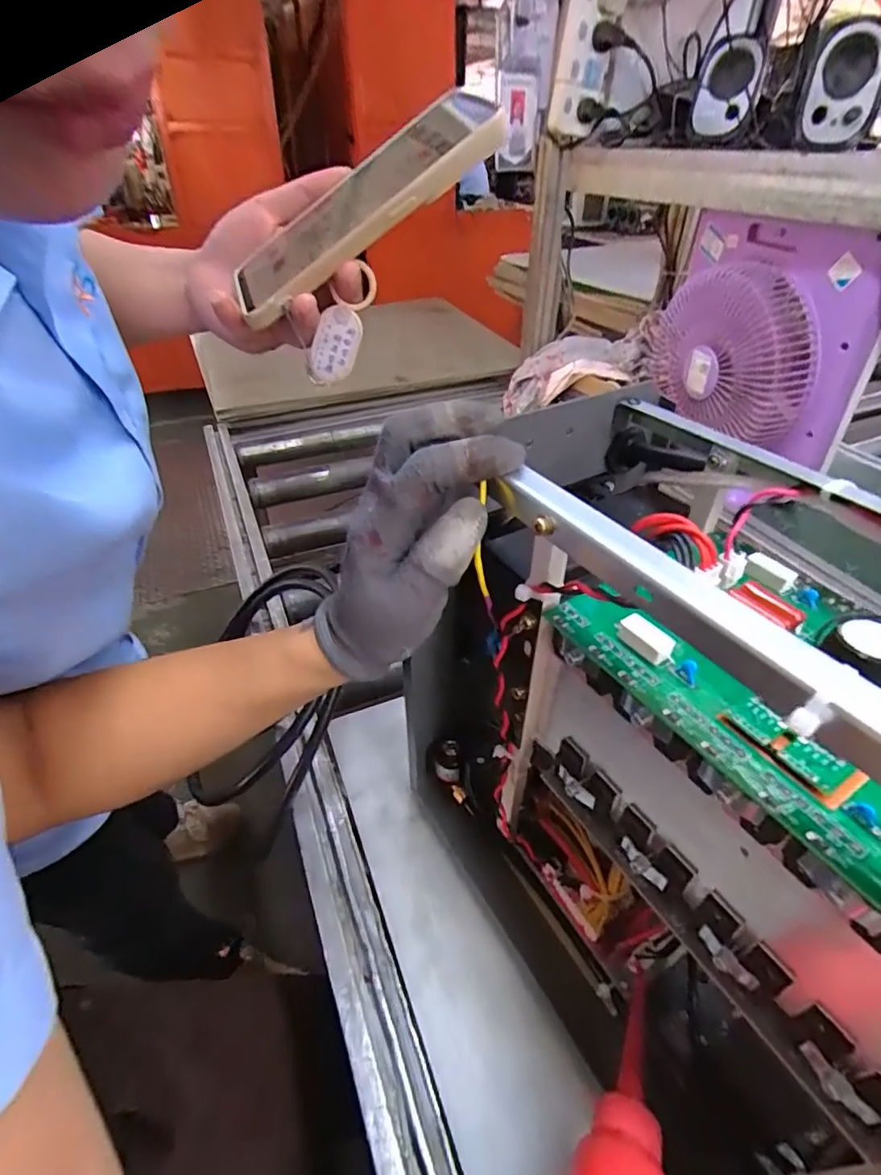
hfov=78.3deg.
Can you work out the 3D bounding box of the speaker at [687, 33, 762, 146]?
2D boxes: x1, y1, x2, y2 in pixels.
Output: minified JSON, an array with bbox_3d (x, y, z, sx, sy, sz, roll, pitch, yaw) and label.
[{"bbox_3d":[0.404,-0.698,0.764,0.083,0.105,0.064,14,41,16],"label":"speaker"}]

